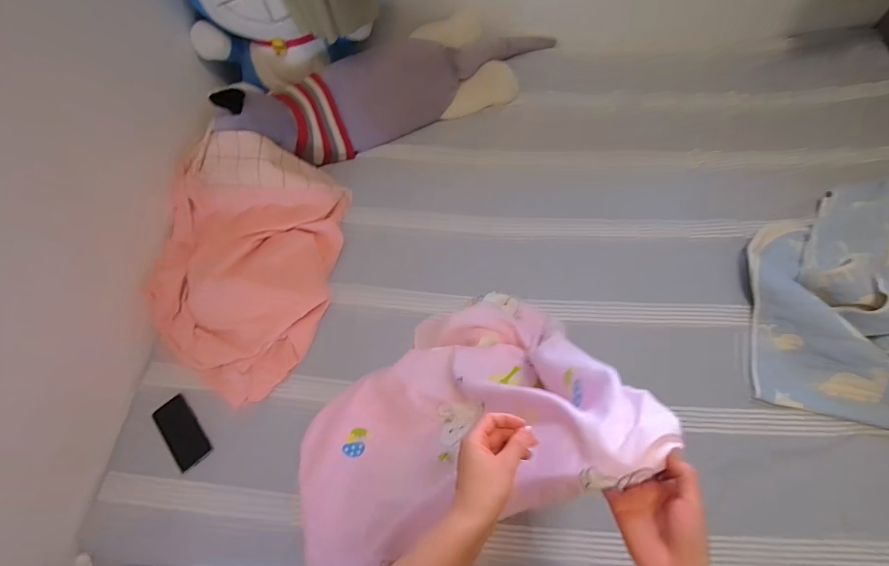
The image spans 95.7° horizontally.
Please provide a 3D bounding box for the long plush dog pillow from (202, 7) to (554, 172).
[{"bbox_3d":[-0.115,-0.590,1.185,0.991,0.249,0.214,-26,66,-9],"label":"long plush dog pillow"}]

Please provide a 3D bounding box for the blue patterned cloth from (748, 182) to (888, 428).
[{"bbox_3d":[1.027,0.008,0.910,0.586,0.146,0.619,12,66,8],"label":"blue patterned cloth"}]

